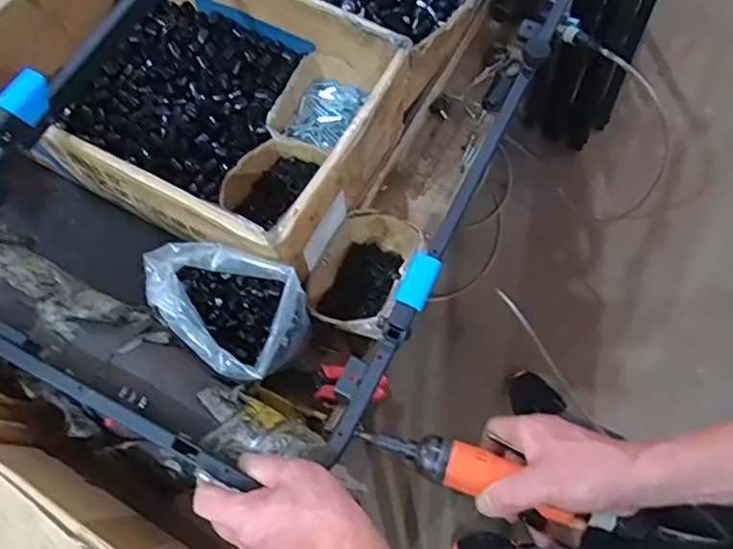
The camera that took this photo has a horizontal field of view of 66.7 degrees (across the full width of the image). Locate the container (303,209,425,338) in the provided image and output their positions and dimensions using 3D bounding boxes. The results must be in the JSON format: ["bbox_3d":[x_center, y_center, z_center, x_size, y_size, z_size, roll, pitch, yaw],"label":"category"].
[{"bbox_3d":[-0.005,0.010,0.801,0.121,0.116,0.173,30,72,11],"label":"container"}]

